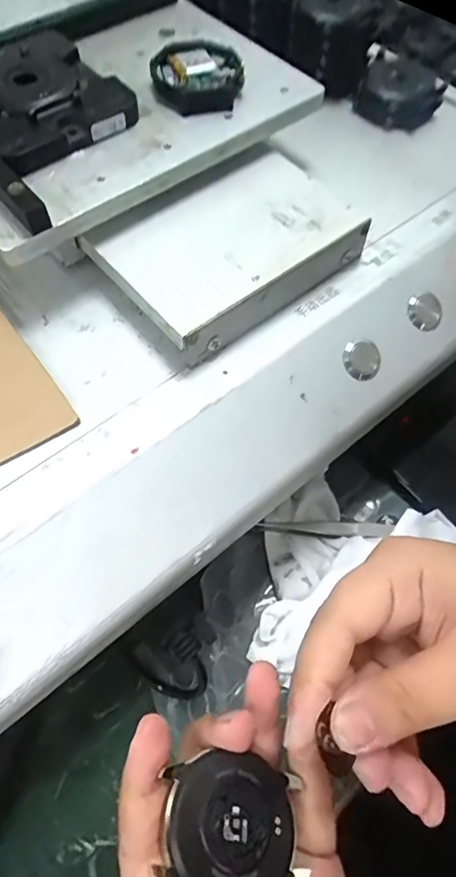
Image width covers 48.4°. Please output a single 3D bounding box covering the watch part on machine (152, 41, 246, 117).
[{"bbox_3d":[-0.016,-0.196,0.275,0.048,0.009,0.053,-7,63,-6],"label":"watch part on machine"}]

